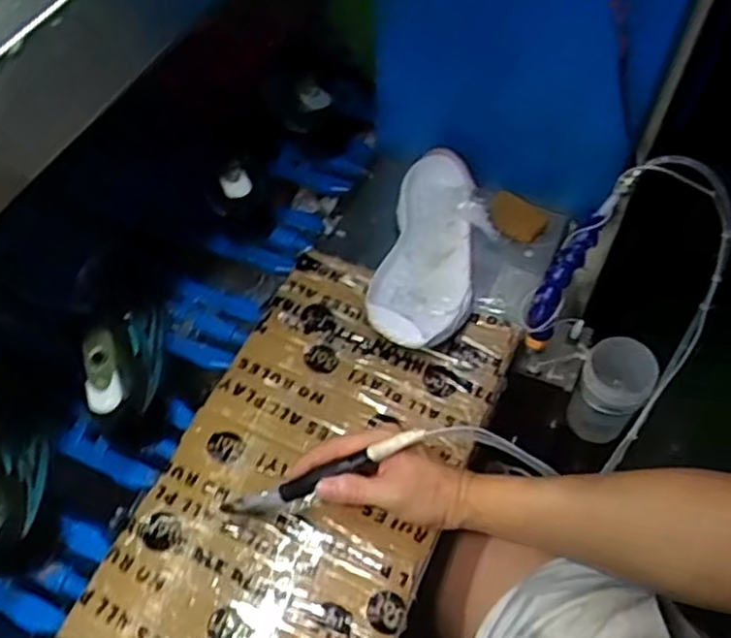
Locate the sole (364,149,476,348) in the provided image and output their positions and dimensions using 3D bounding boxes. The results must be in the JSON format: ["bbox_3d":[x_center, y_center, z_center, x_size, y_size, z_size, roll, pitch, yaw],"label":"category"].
[{"bbox_3d":[0.067,-0.070,0.761,0.100,0.048,0.251,9,55,8],"label":"sole"}]

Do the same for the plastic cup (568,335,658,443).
[{"bbox_3d":[0.271,0.085,0.818,0.071,0.119,0.081,28,60,16],"label":"plastic cup"}]

